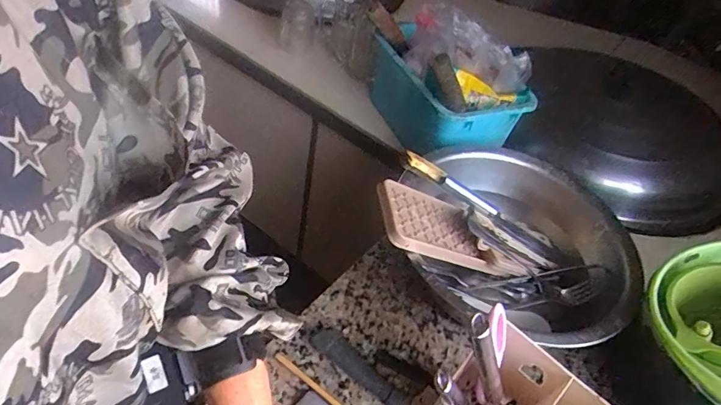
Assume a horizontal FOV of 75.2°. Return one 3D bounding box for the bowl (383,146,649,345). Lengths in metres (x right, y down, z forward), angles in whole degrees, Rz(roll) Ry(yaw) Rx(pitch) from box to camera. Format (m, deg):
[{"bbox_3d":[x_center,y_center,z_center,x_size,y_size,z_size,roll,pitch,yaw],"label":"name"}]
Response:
[{"bbox_3d":[0.201,0.048,0.628,0.302,0.141,0.311,22,43,21],"label":"bowl"}]

